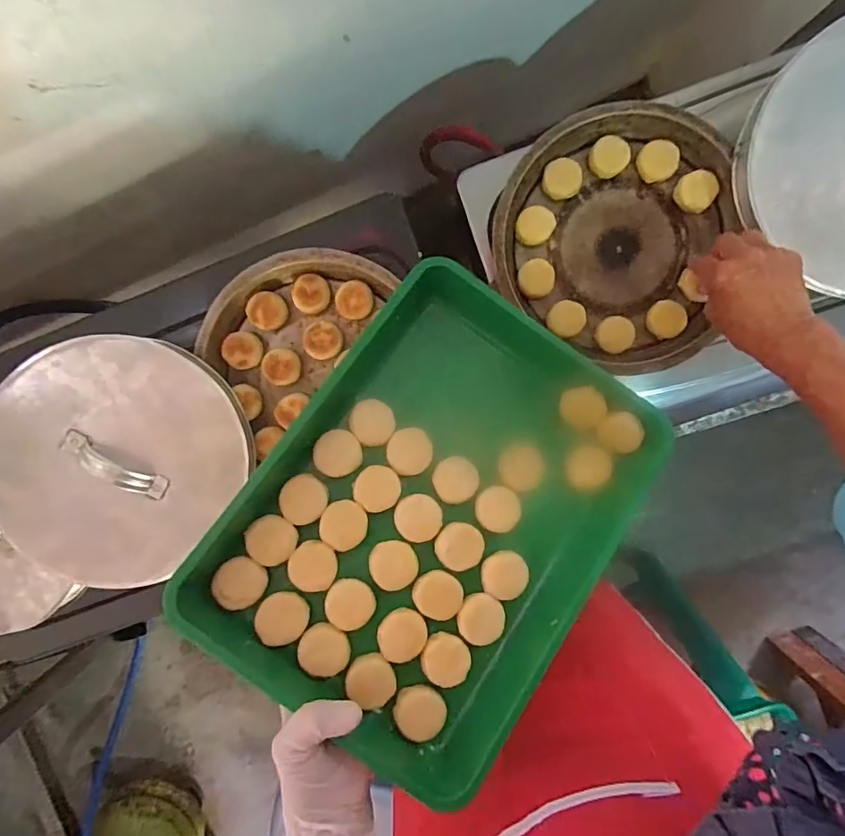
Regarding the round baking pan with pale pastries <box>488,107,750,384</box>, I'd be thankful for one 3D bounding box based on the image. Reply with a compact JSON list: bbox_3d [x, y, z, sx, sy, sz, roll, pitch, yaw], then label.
[{"bbox_3d":[0.207,-0.191,0.527,0.251,0.039,0.236,0,97,3],"label":"round baking pan with pale pastries"}]

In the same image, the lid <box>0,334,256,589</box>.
[{"bbox_3d":[-0.314,0.040,0.510,0.235,0.031,0.245,0,97,3],"label":"lid"}]

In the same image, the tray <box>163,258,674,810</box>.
[{"bbox_3d":[0.015,0.079,0.419,0.274,0.058,0.358,37,76,2],"label":"tray"}]

